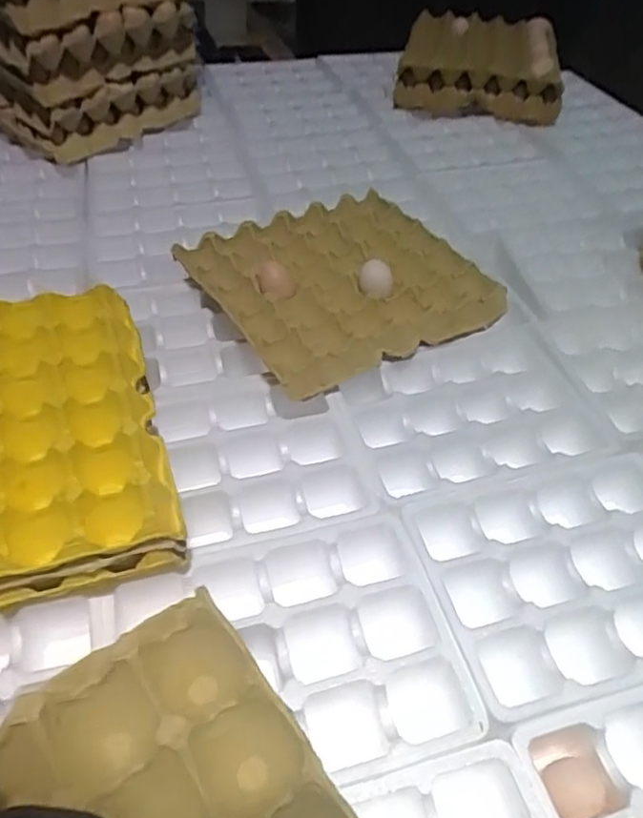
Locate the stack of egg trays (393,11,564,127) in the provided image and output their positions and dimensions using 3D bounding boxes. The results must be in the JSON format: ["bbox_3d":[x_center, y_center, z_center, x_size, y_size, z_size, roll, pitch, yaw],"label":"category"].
[{"bbox_3d":[0.307,-0.690,1.238,0.302,0.100,0.301,7,46,3],"label":"stack of egg trays"}]

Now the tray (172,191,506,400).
[{"bbox_3d":[0.017,-0.149,0.720,0.296,0.047,0.285,-21,51,-23],"label":"tray"}]

